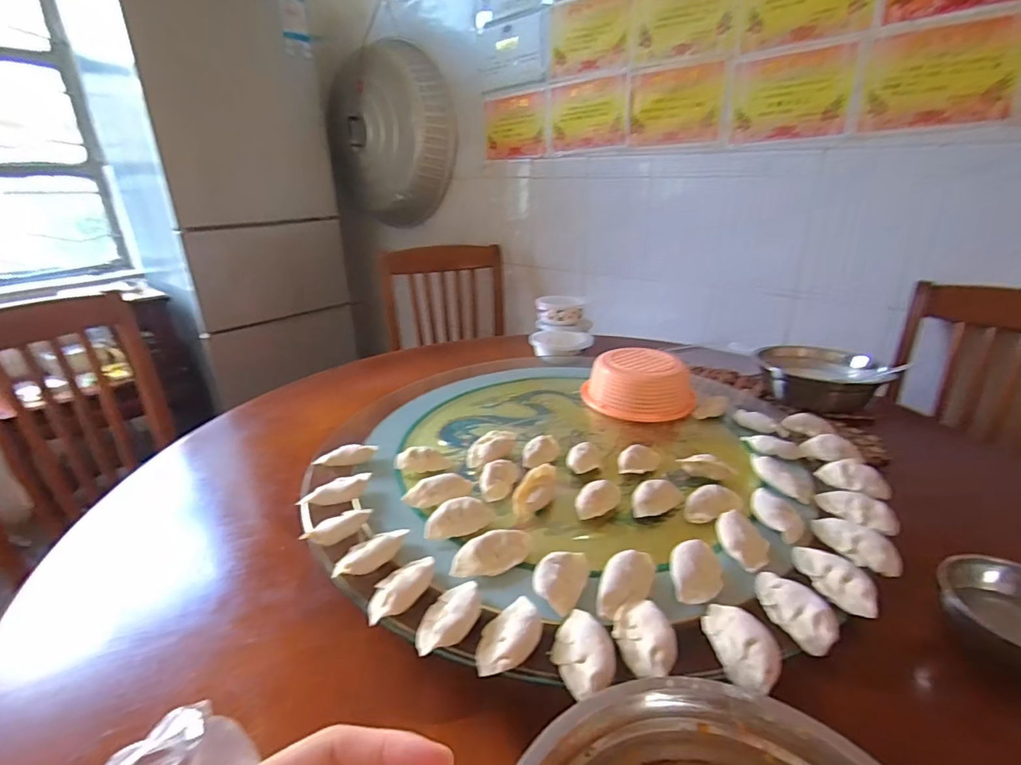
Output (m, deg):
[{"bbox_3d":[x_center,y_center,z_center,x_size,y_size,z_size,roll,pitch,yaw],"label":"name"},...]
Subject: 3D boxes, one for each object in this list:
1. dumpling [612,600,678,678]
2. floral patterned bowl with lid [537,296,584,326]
[{"bbox_3d":[0.101,0.190,0.376,0.039,0.018,0.061,-5,23,-10],"label":"dumpling"},{"bbox_3d":[0.114,-0.164,1.120,0.107,0.053,0.089,-2,23,-3],"label":"floral patterned bowl with lid"}]

